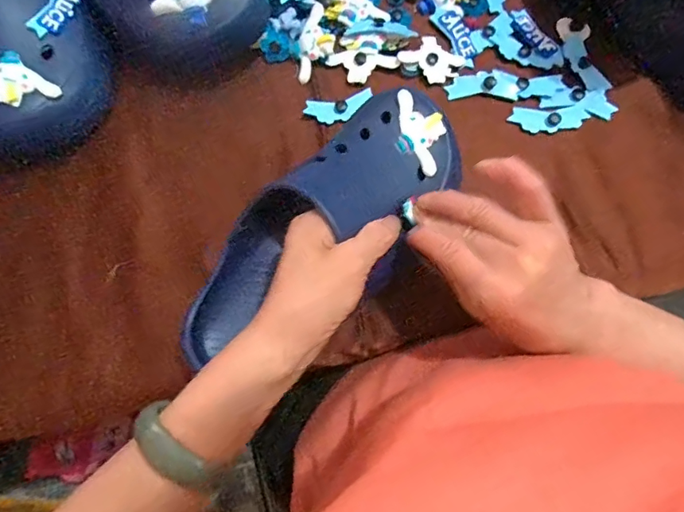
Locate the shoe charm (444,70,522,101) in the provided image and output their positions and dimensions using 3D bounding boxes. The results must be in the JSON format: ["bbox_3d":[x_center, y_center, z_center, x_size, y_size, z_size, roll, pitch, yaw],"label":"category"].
[{"bbox_3d":[0.122,-0.147,0.418,0.060,0.007,0.025,-3,76,0],"label":"shoe charm"}]

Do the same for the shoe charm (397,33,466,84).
[{"bbox_3d":[0.080,-0.173,0.424,0.044,0.008,0.042,41,80,10],"label":"shoe charm"}]

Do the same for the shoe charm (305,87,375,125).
[{"bbox_3d":[-0.001,-0.127,0.414,0.059,0.004,0.023,-14,76,-2],"label":"shoe charm"}]

